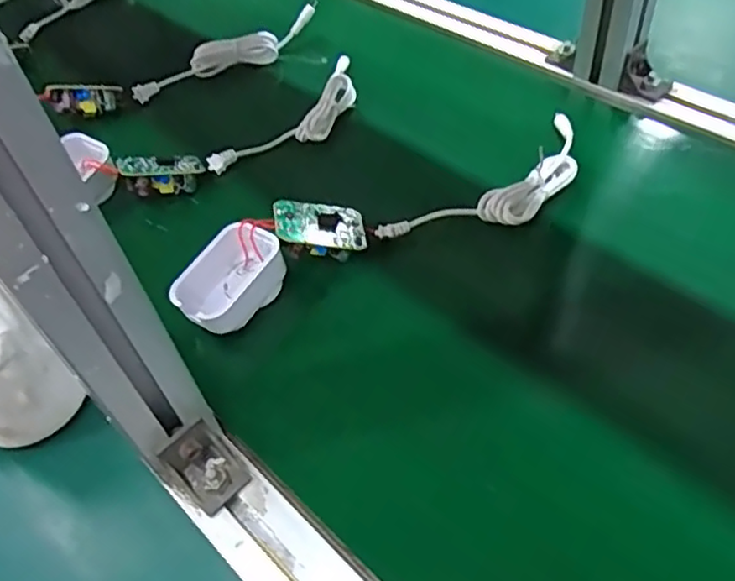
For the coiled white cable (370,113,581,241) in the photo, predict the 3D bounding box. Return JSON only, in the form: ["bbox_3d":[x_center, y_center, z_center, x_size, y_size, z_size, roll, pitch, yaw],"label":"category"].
[{"bbox_3d":[0.097,-0.073,0.461,0.185,0.020,0.056,-34,53,-20],"label":"coiled white cable"}]

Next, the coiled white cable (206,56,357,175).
[{"bbox_3d":[-0.052,-0.142,0.545,0.054,0.032,0.174,27,58,28],"label":"coiled white cable"}]

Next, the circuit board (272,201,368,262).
[{"bbox_3d":[-0.032,-0.042,0.433,0.063,0.018,0.037,7,63,-27],"label":"circuit board"}]

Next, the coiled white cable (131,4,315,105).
[{"bbox_3d":[-0.130,-0.219,0.609,0.184,0.026,0.026,-28,51,-16],"label":"coiled white cable"}]

